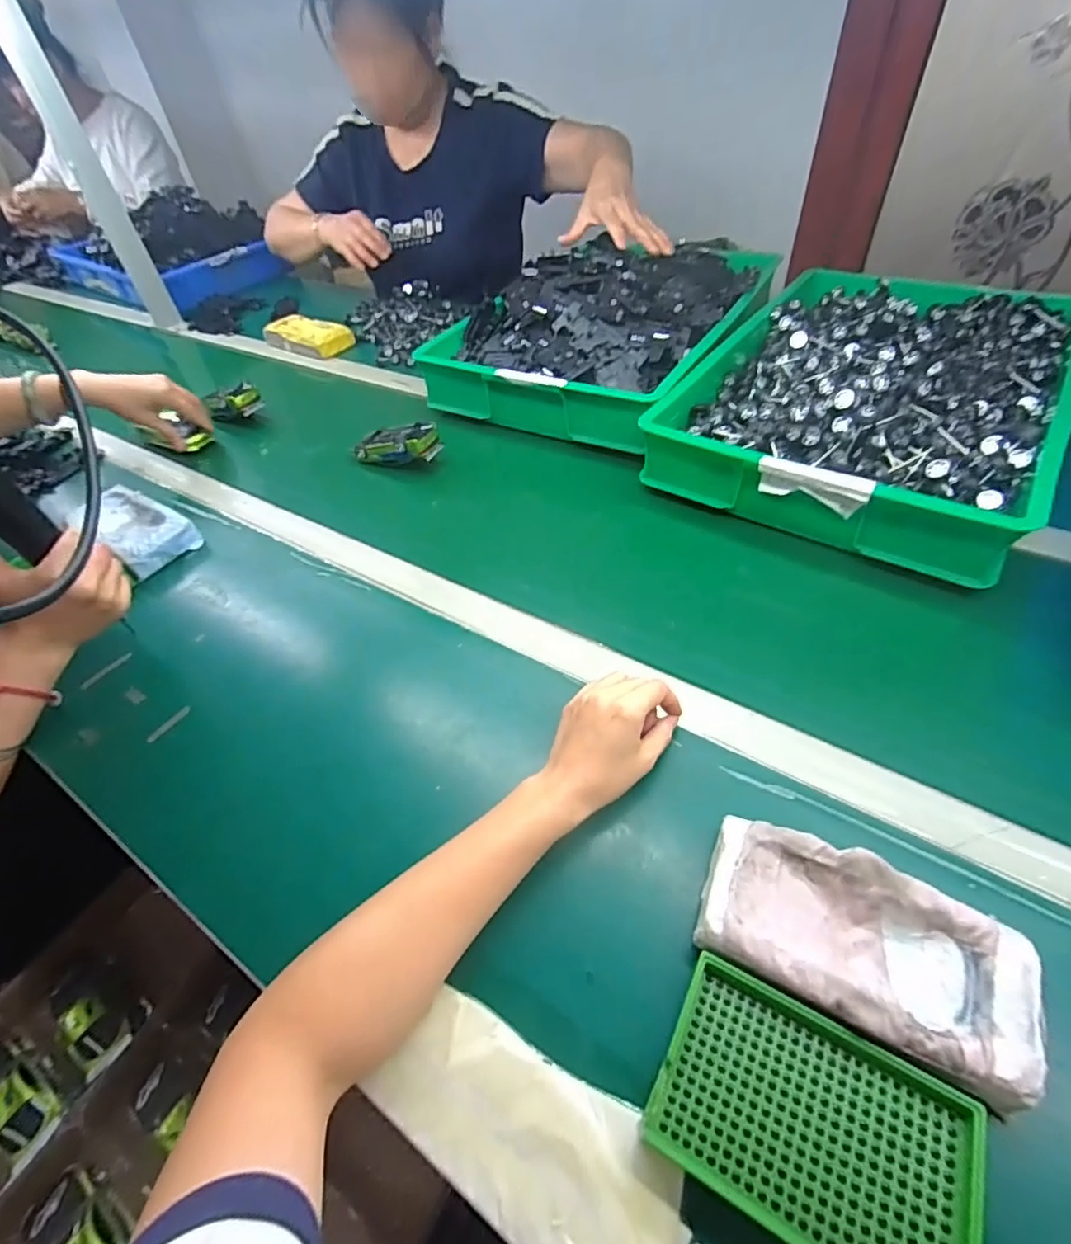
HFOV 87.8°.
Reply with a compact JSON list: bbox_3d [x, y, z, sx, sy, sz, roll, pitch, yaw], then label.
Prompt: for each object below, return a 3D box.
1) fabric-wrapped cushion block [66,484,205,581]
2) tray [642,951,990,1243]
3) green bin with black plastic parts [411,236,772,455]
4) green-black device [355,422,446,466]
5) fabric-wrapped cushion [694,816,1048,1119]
[{"bbox_3d":[-0.477,-0.111,0.660,0.163,0.036,0.079,25,55,26],"label":"fabric-wrapped cushion block"},{"bbox_3d":[0.135,0.247,0.274,0.138,0.022,0.088,20,53,23],"label":"tray"},{"bbox_3d":[0.122,-0.461,0.839,0.358,0.120,0.521,24,54,25],"label":"green bin with black plastic parts"},{"bbox_3d":[-0.183,-0.229,0.728,0.127,0.039,0.052,2,47,24],"label":"green-black device"},{"bbox_3d":[0.181,0.184,0.319,0.164,0.041,0.086,19,53,22],"label":"fabric-wrapped cushion"}]

